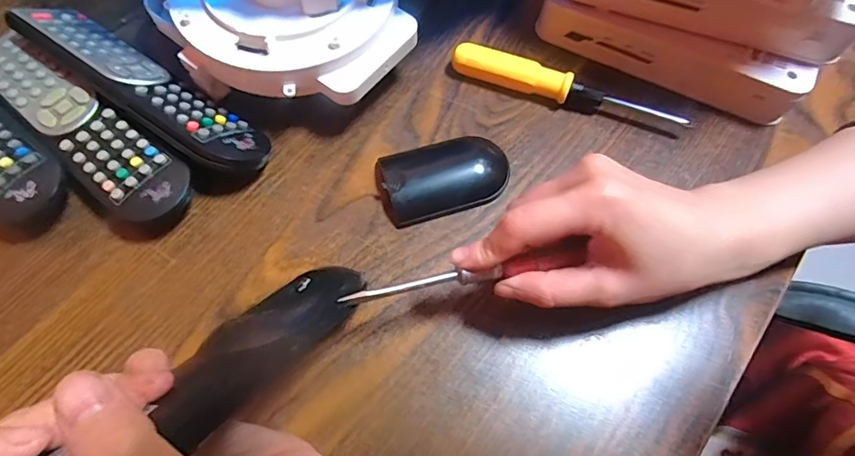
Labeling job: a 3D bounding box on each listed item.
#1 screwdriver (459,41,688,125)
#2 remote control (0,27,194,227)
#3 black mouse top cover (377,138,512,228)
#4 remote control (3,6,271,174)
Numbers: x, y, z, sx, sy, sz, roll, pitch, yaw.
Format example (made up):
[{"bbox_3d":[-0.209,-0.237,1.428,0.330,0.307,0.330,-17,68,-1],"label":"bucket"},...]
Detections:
[{"bbox_3d":[0.093,-0.094,0.330,0.154,0.021,0.017,19,67,7],"label":"screwdriver"},{"bbox_3d":[-0.219,-0.063,0.310,0.193,0.027,0.046,36,70,14],"label":"remote control"},{"bbox_3d":[0.013,-0.033,0.308,0.080,0.012,0.046,-16,68,-9],"label":"black mouse top cover"},{"bbox_3d":[-0.183,-0.087,0.314,0.192,0.025,0.050,34,40,12],"label":"remote control"}]

